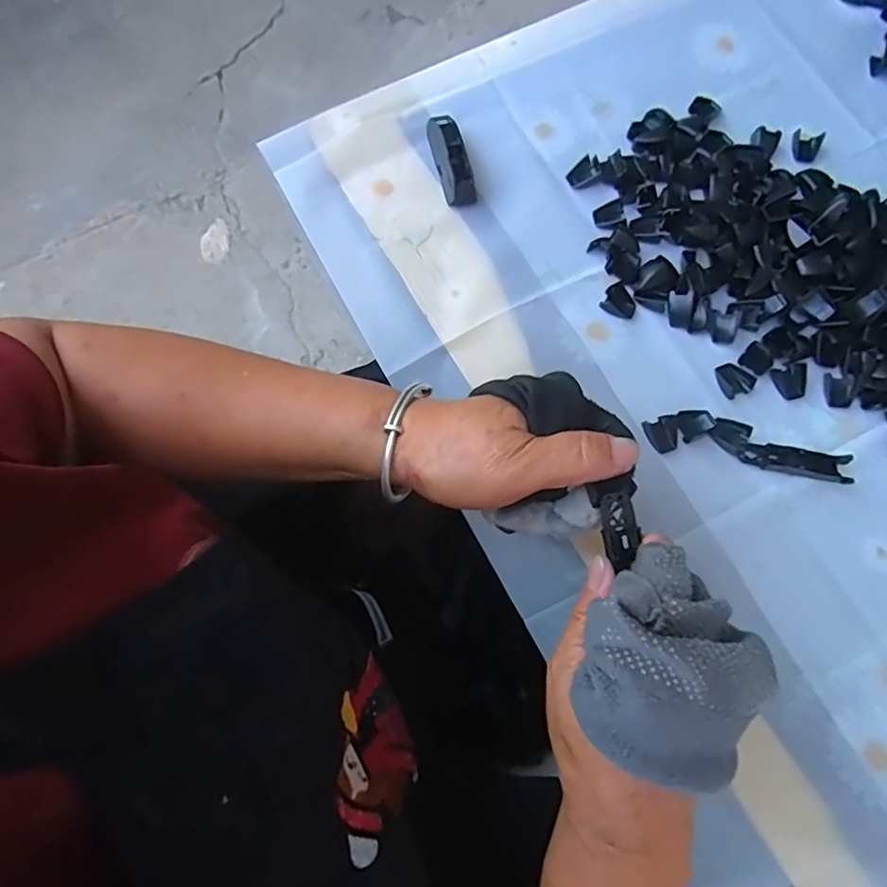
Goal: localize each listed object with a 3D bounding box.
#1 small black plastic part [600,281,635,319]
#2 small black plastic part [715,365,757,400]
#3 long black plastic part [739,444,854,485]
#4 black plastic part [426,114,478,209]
[{"bbox_3d":[0.122,-0.099,0.405,0.023,0.004,0.023,26,74,6],"label":"small black plastic part"},{"bbox_3d":[0.191,-0.042,0.389,0.021,0.007,0.023,-22,75,-8],"label":"small black plastic part"},{"bbox_3d":[0.220,0.011,0.369,0.062,0.012,0.017,14,73,3],"label":"long black plastic part"},{"bbox_3d":[0.004,-0.210,0.430,0.021,0.015,0.078,-13,74,-5],"label":"black plastic part"}]

